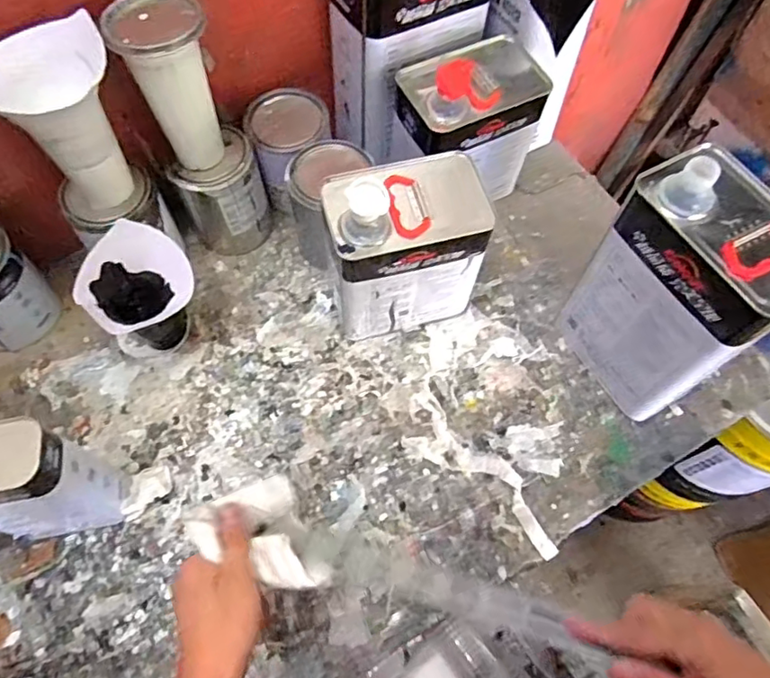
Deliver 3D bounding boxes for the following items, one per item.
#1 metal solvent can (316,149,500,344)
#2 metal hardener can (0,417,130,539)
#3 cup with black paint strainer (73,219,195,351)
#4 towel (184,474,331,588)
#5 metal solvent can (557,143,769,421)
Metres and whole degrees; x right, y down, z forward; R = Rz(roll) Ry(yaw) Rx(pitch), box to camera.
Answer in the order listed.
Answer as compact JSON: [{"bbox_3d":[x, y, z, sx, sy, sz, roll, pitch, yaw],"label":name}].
[{"bbox_3d":[0.021,-0.108,0.653,0.165,0.221,0.117,-15,66,-8],"label":"metal solvent can"},{"bbox_3d":[-0.332,0.131,0.530,0.109,0.222,0.066,-13,66,-7],"label":"metal hardener can"},{"bbox_3d":[-0.282,-0.051,0.673,0.115,0.132,0.098,-29,68,-14],"label":"cup with black paint strainer"},{"bbox_3d":[-0.099,0.160,0.452,0.076,0.053,0.095,-26,68,-13],"label":"towel"},{"bbox_3d":[0.301,-0.047,0.598,0.119,0.265,0.164,-29,68,-14],"label":"metal solvent can"}]

